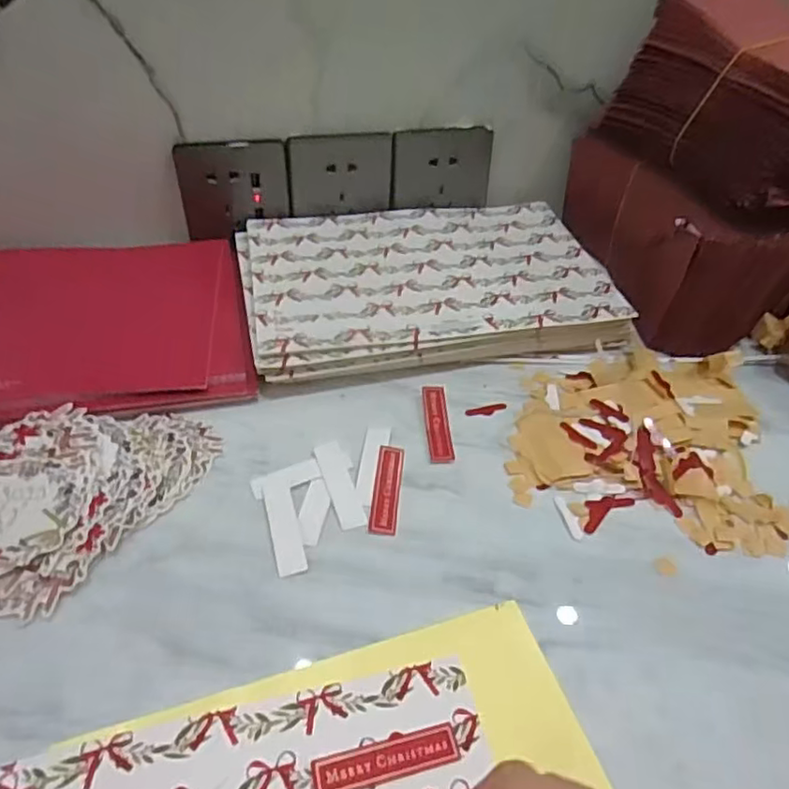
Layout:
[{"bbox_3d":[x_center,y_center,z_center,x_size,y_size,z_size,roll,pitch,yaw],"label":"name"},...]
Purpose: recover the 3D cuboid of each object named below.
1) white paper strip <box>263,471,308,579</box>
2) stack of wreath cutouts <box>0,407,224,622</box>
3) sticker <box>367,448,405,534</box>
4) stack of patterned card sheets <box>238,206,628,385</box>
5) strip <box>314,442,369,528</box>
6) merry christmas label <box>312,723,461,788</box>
[{"bbox_3d":[-0.059,0.067,0.335,0.015,0.004,0.063,-9,45,-13],"label":"white paper strip"},{"bbox_3d":[-0.177,0.046,0.342,0.107,0.016,0.141,27,49,23],"label":"stack of wreath cutouts"},{"bbox_3d":[-0.004,0.053,0.355,0.015,0.004,0.061,5,44,2],"label":"sticker"},{"bbox_3d":[0.021,-0.087,0.480,0.261,0.029,0.177,-8,45,-11],"label":"stack of patterned card sheets"},{"bbox_3d":[-0.031,0.050,0.356,0.015,0.004,0.062,-13,46,-16],"label":"strip"},{"bbox_3d":[-0.003,0.149,0.253,0.059,0.004,0.015,-9,45,-12],"label":"merry christmas label"}]

